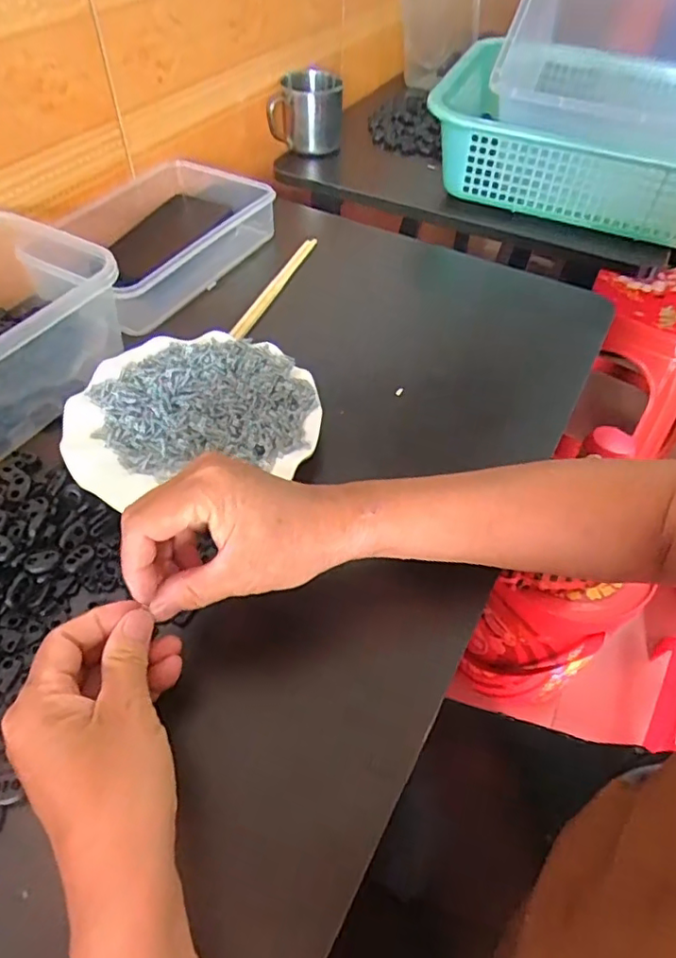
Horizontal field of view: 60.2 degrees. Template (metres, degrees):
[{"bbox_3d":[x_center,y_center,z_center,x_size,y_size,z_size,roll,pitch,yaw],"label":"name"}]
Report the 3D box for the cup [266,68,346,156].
[{"bbox_3d":[-0.044,-0.500,0.794,0.097,0.082,0.063,0,50,-2],"label":"cup"}]

